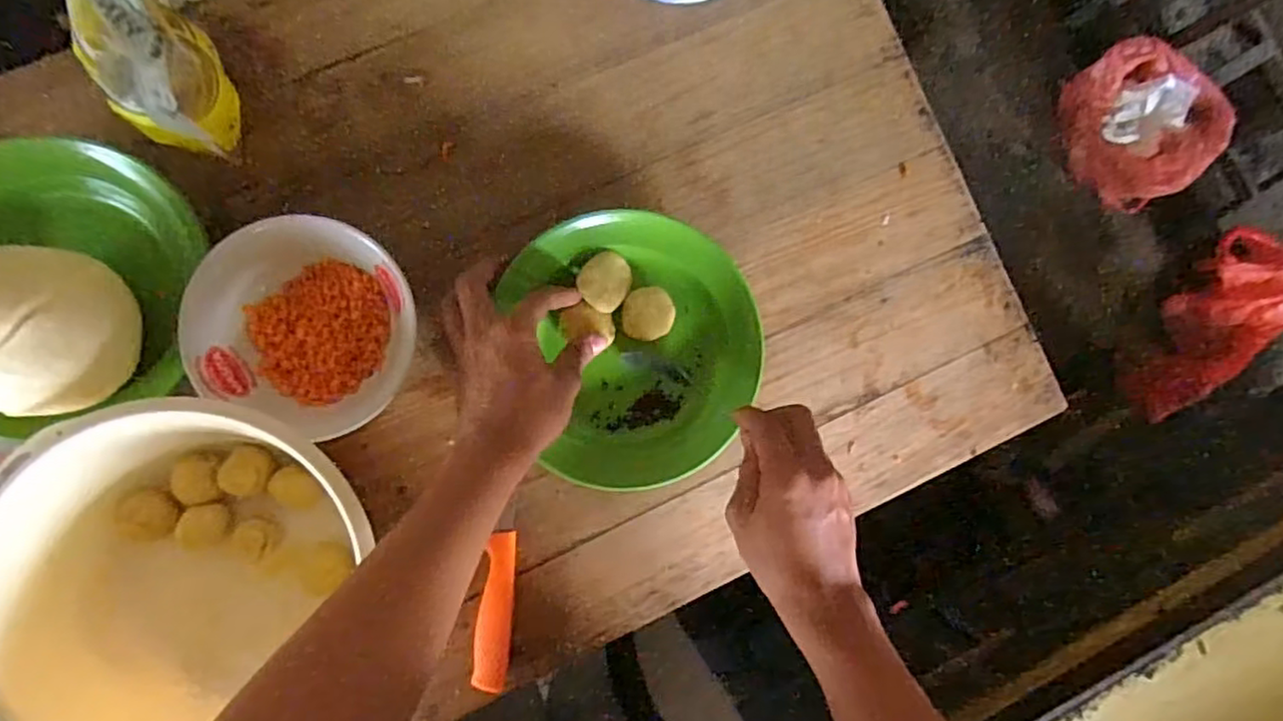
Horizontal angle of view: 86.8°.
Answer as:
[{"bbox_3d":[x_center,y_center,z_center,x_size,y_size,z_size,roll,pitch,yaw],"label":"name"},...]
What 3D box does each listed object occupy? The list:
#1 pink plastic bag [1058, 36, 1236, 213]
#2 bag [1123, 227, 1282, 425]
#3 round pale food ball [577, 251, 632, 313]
[{"bbox_3d":[0.969,-0.465,1.328,0.226,0.133,0.294,-37,93,-5],"label":"pink plastic bag"},{"bbox_3d":[1.159,-0.060,1.386,0.203,0.132,0.388,35,98,-8],"label":"bag"},{"bbox_3d":[-0.028,-0.063,0.537,0.040,0.016,0.046,27,87,-9],"label":"round pale food ball"}]

